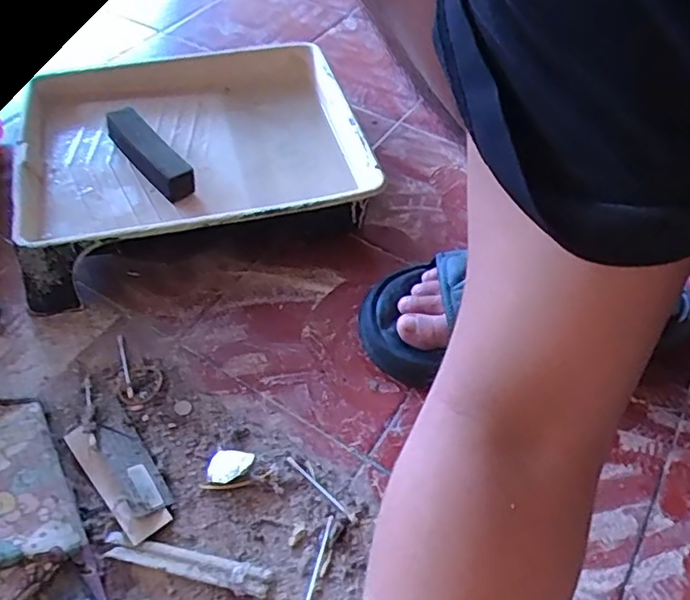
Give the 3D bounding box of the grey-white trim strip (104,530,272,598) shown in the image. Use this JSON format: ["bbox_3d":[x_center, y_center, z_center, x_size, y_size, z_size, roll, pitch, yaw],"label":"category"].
[{"bbox_3d":[-0.112,0.185,0.418,0.118,0.007,0.018,11,52,6],"label":"grey-white trim strip"}]

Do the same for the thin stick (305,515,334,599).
[{"bbox_3d":[-0.020,0.188,0.417,0.005,0.007,0.074,14,52,9],"label":"thin stick"}]

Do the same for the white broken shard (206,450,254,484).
[{"bbox_3d":[-0.088,0.129,0.459,0.033,0.011,0.026,6,52,2],"label":"white broken shard"}]

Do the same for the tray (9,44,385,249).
[{"bbox_3d":[-0.156,-0.151,0.631,0.330,0.083,0.269,-14,53,-13],"label":"tray"}]

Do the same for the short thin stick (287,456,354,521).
[{"bbox_3d":[-0.019,0.142,0.454,0.068,0.004,0.004,37,59,24],"label":"short thin stick"}]

